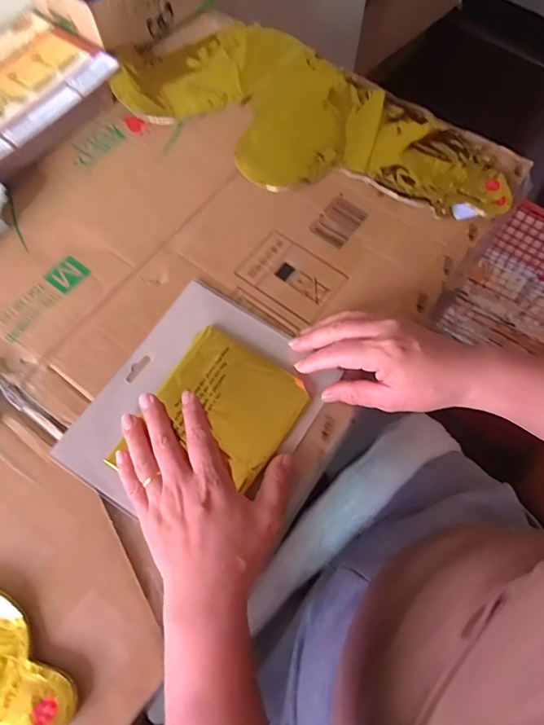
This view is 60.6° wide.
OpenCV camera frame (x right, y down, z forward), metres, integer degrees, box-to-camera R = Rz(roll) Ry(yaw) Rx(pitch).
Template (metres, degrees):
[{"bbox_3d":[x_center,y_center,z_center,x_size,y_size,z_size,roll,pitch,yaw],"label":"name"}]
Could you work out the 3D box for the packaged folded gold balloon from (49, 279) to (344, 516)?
[{"bbox_3d":[-0.060,0.039,0.393,0.163,0.010,0.193,33,71,12],"label":"packaged folded gold balloon"}]

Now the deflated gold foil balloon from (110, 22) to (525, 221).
[{"bbox_3d":[0.048,-0.268,0.514,0.431,0.010,0.201,34,71,12],"label":"deflated gold foil balloon"}]

